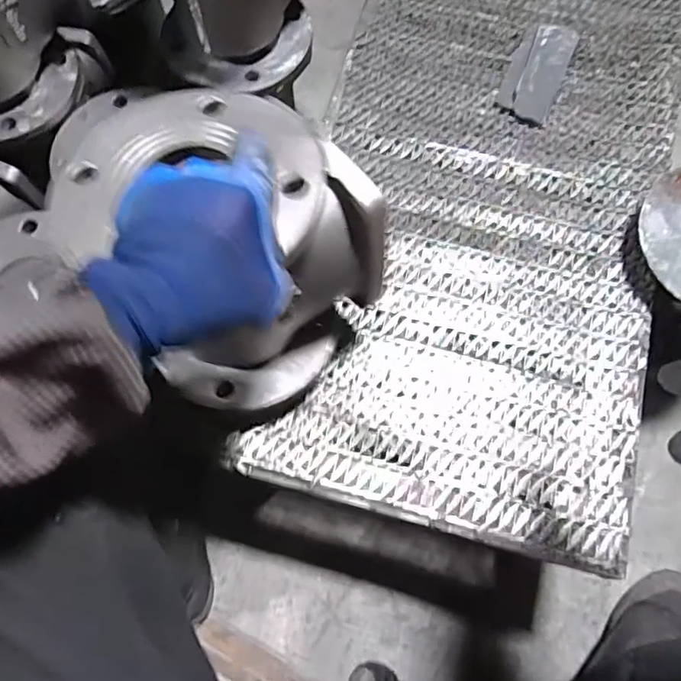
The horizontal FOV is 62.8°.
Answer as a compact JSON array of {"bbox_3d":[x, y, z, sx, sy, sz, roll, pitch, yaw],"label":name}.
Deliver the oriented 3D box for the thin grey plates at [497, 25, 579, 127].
[{"bbox_3d":[0.231,-0.315,0.651,0.061,0.018,0.130,23,73,6],"label":"thin grey plates"}]

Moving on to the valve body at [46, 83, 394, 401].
[{"bbox_3d":[-0.088,-0.066,0.437,0.195,0.190,0.185,0,72,-1],"label":"valve body"}]

